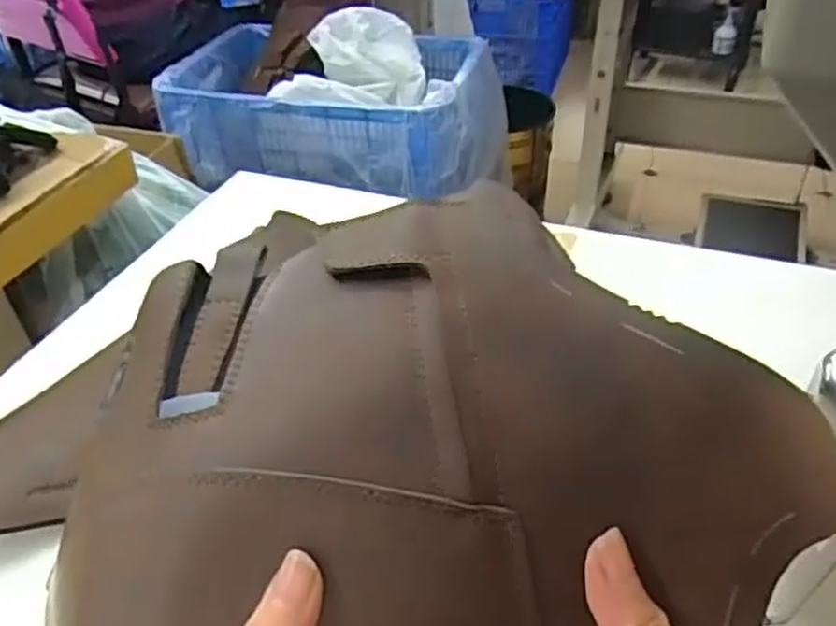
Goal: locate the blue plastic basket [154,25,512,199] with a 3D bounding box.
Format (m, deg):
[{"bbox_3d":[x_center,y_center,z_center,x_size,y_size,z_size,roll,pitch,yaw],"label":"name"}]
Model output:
[{"bbox_3d":[-0.153,-0.428,1.540,0.618,0.230,0.443,10,41,15],"label":"blue plastic basket"}]

